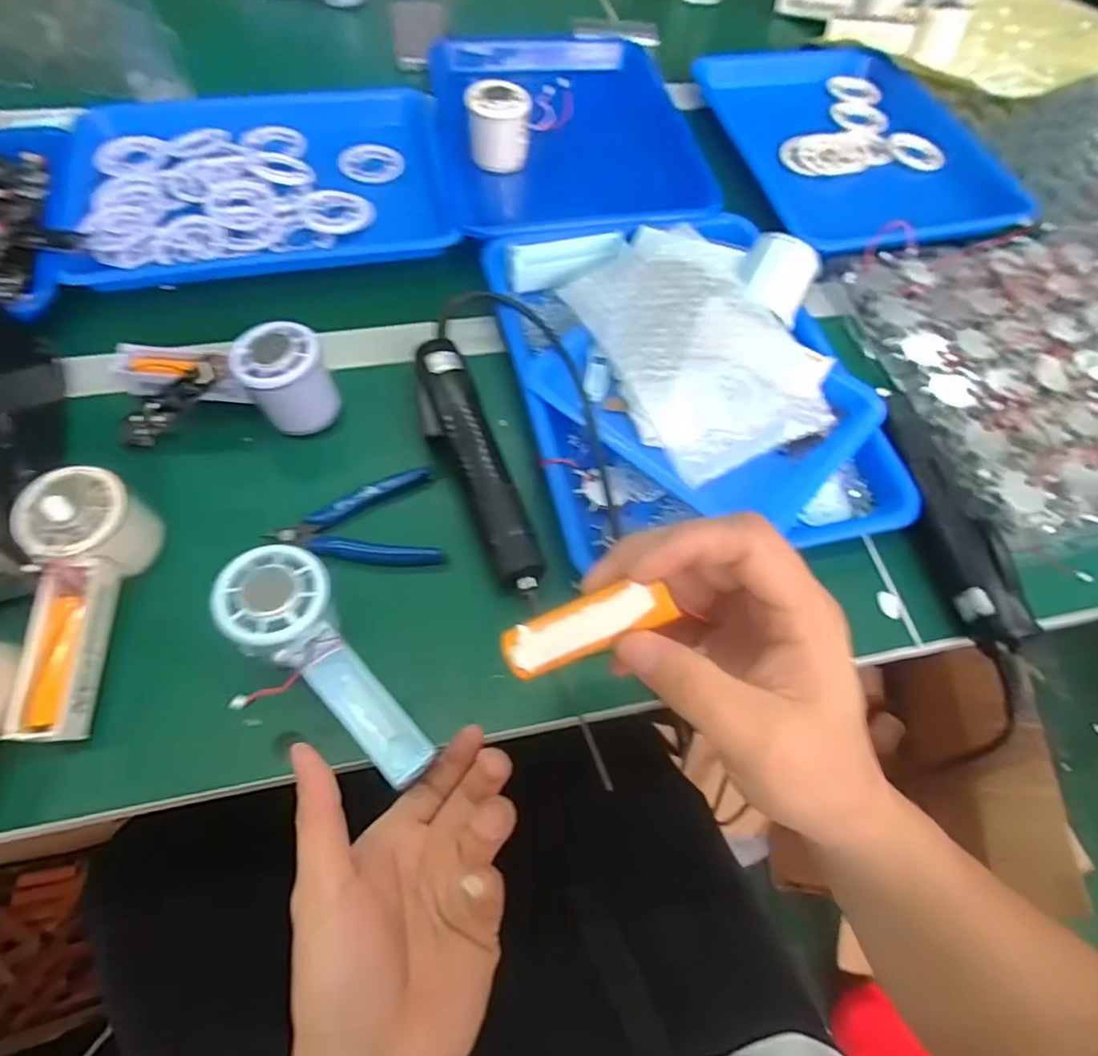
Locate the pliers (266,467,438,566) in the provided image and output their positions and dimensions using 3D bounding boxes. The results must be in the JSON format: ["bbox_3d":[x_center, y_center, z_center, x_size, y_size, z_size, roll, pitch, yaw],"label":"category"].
[{"bbox_3d":[-0.131,-0.002,0.424,0.105,0.016,0.072,-11,63,-10],"label":"pliers"}]

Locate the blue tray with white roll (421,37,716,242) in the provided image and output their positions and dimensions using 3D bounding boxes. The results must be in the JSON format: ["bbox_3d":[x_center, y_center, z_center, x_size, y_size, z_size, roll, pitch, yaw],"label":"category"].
[{"bbox_3d":[0.003,-0.428,0.628,0.228,0.057,0.322,-8,62,-8],"label":"blue tray with white roll"}]

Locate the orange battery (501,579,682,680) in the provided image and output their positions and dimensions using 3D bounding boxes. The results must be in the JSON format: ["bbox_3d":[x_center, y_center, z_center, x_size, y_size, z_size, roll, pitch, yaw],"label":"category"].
[{"bbox_3d":[0.015,0.040,0.248,0.068,0.013,0.019,-24,62,14],"label":"orange battery"}]

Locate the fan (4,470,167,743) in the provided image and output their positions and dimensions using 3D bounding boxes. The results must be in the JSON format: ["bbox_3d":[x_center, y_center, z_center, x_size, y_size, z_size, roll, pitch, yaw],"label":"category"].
[{"bbox_3d":[-0.277,0.043,0.366,0.051,0.061,0.151,1,75,-3],"label":"fan"}]

